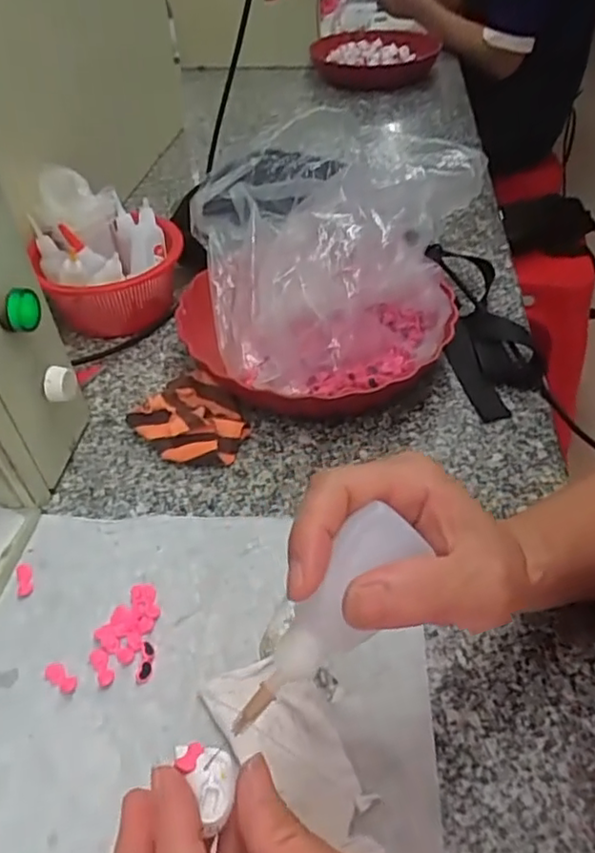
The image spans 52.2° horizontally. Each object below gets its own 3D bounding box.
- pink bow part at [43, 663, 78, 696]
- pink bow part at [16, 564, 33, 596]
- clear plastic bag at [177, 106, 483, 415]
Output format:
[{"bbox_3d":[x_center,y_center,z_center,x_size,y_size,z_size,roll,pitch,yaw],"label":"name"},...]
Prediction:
[{"bbox_3d":[-0.142,0.150,0.363,0.025,0.004,0.011,23,50,24],"label":"pink bow part"},{"bbox_3d":[-0.186,0.103,0.414,0.010,0.004,0.026,-14,45,-11],"label":"pink bow part"},{"bbox_3d":[0.024,-0.176,0.580,0.256,0.133,0.381,10,46,13],"label":"clear plastic bag"}]

